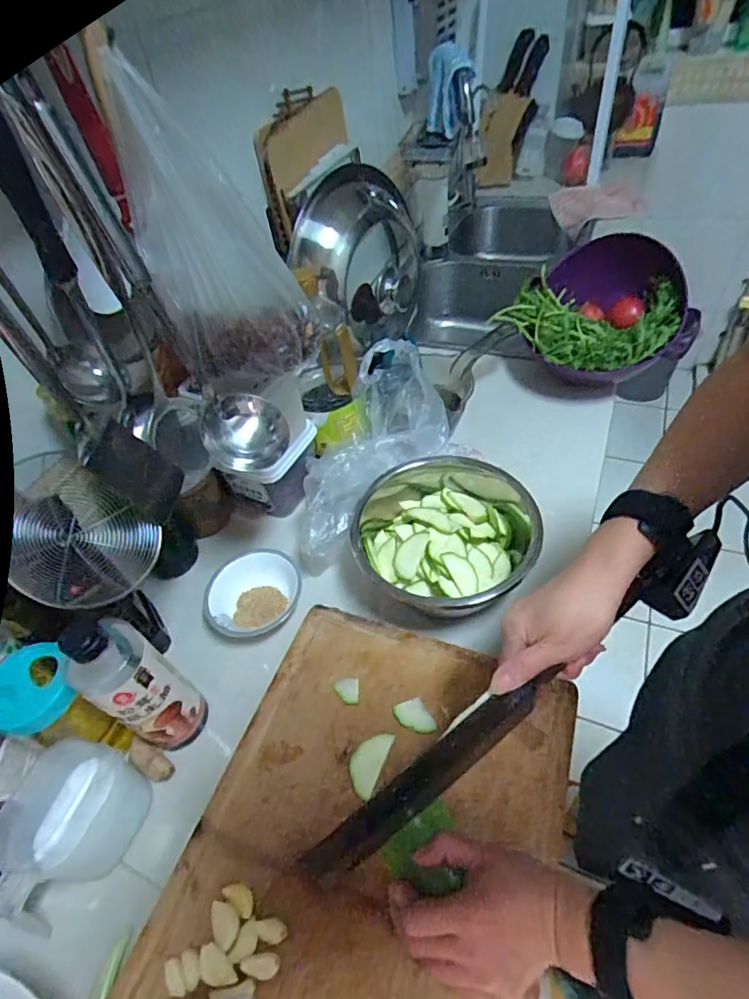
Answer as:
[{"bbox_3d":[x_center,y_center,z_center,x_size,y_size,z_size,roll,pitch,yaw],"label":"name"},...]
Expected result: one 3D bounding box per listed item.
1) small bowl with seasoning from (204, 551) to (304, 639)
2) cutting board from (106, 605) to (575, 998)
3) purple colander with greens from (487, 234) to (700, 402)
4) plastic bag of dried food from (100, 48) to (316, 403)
[{"bbox_3d":[-0.151,0.121,0.639,0.117,0.046,0.120,-4,46,4],"label":"small bowl with seasoning"},{"bbox_3d":[-0.008,0.300,0.442,0.302,0.024,0.395,14,50,20],"label":"cutting board"},{"bbox_3d":[0.377,-0.279,0.827,0.250,0.130,0.278,-35,63,0],"label":"purple colander with greens"},{"bbox_3d":[-0.146,-0.235,0.481,0.138,0.266,0.086,-13,48,-3],"label":"plastic bag of dried food"}]

